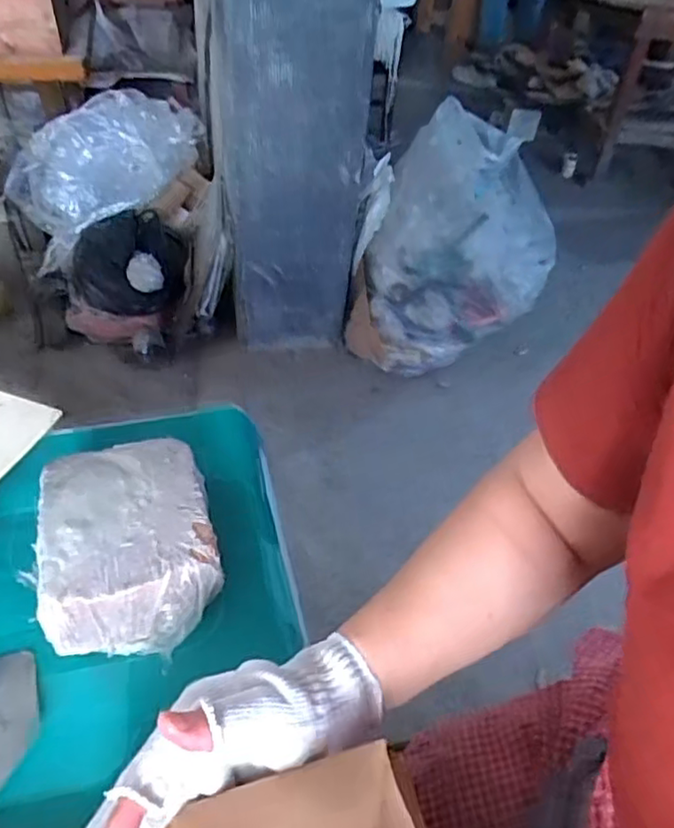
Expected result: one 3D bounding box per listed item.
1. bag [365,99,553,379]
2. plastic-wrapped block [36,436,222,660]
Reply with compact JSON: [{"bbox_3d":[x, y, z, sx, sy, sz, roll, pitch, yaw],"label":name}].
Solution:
[{"bbox_3d":[0.300,-0.389,1.565,0.402,0.496,0.389,19,44,12],"label":"bag"},{"bbox_3d":[-0.153,0.090,0.479,0.115,0.061,0.150,-7,44,-15],"label":"plastic-wrapped block"}]

